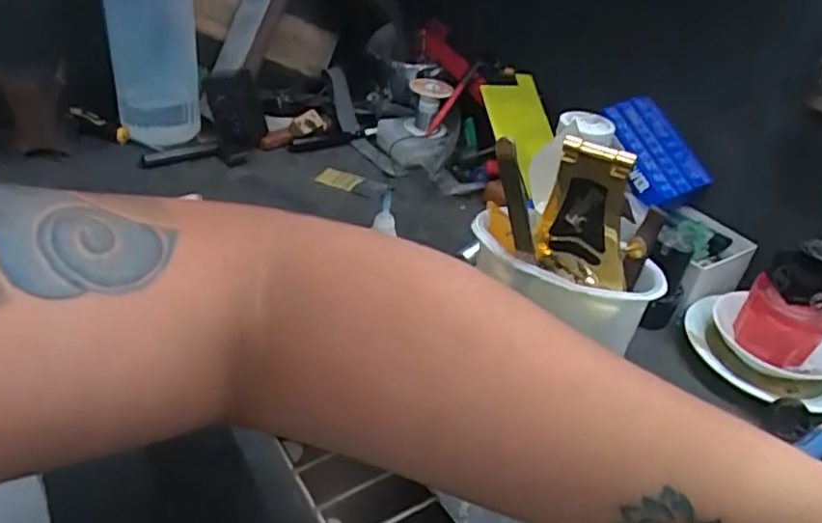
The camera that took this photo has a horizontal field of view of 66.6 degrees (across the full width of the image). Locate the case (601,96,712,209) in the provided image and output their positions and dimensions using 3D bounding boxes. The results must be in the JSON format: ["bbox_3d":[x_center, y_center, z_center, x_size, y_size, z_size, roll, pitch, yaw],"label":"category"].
[{"bbox_3d":[0.237,-0.109,0.612,0.069,0.019,0.111,-23,74,-9],"label":"case"}]

